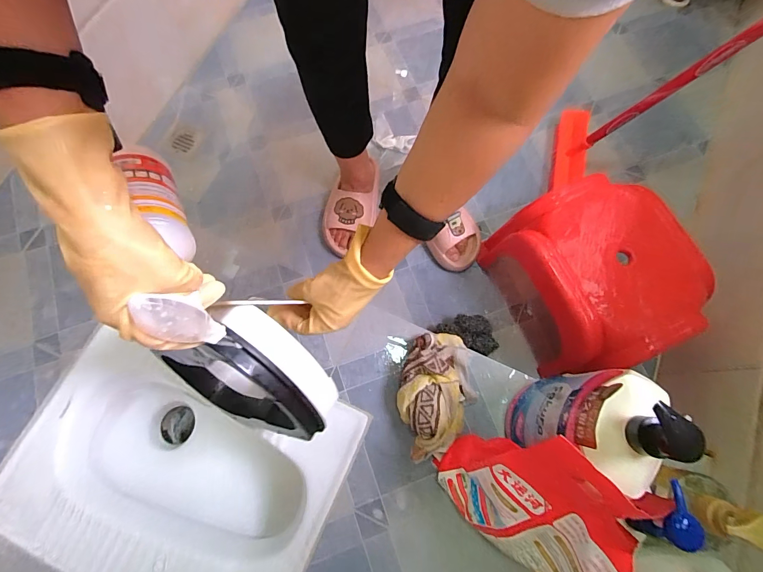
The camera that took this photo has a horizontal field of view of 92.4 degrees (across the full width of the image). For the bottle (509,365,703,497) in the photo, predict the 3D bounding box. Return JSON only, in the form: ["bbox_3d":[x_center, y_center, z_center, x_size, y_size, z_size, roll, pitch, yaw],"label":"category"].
[{"bbox_3d":[0.243,0.164,0.444,0.077,0.308,0.113,41,78,11],"label":"bottle"}]

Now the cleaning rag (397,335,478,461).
[{"bbox_3d":[0.086,0.169,0.569,0.120,0.069,0.194,2,74,1],"label":"cleaning rag"}]

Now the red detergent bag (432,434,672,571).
[{"bbox_3d":[0.175,0.255,0.438,0.169,0.229,0.144,35,77,10],"label":"red detergent bag"}]

